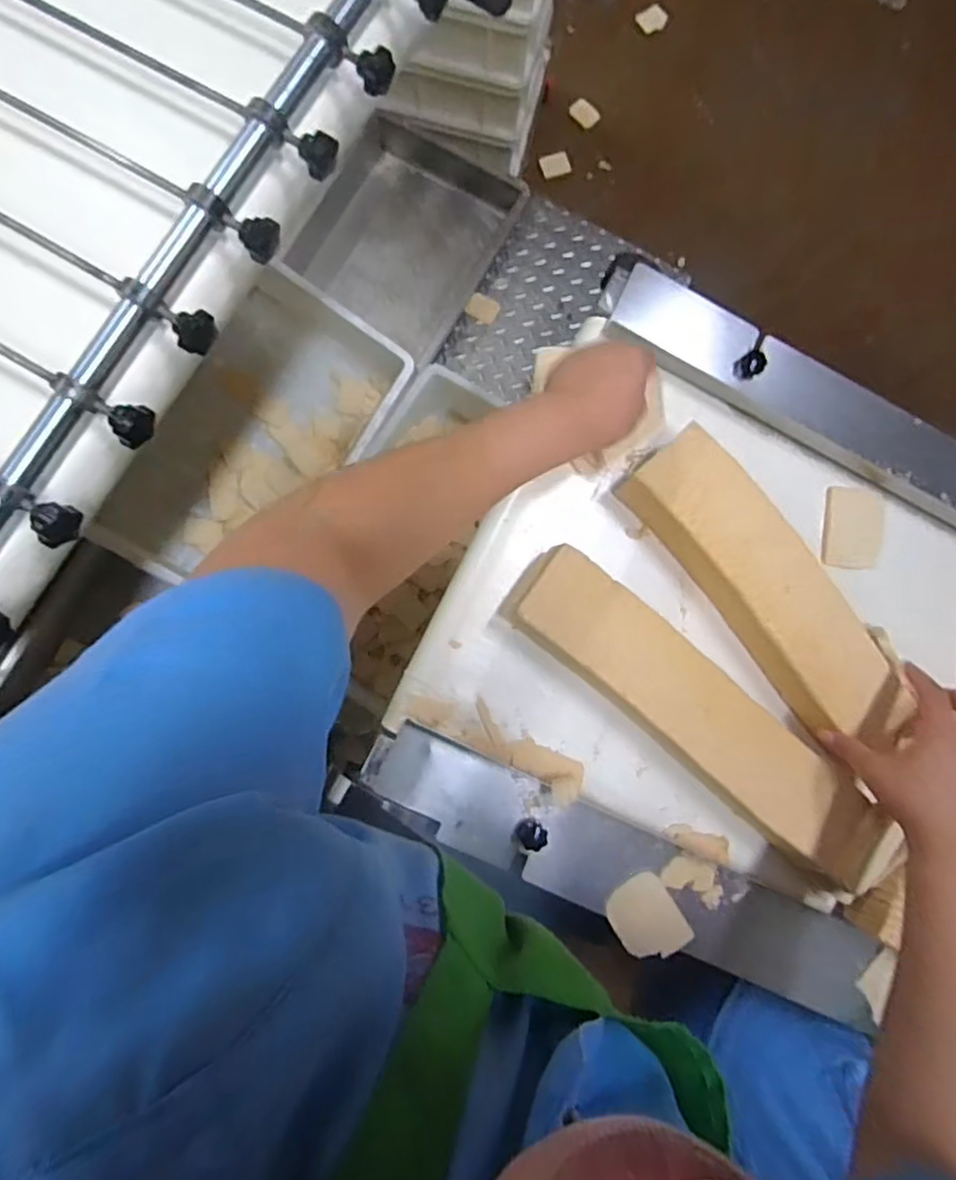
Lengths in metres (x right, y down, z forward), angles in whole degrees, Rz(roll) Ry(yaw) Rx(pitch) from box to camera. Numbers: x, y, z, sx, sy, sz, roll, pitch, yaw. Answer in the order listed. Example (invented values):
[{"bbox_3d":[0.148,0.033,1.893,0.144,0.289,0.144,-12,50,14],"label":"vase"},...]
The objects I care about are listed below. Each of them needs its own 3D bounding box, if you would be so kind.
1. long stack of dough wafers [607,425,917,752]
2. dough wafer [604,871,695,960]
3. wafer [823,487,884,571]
[{"bbox_3d":[0.259,0.005,0.579,0.094,0.047,0.309,-41,93,-6],"label":"long stack of dough wafers"},{"bbox_3d":[0.149,0.291,0.575,0.056,0.007,0.072,-32,83,-5],"label":"dough wafer"},{"bbox_3d":[0.367,-0.061,0.640,0.060,0.008,0.077,3,97,-3],"label":"wafer"}]

